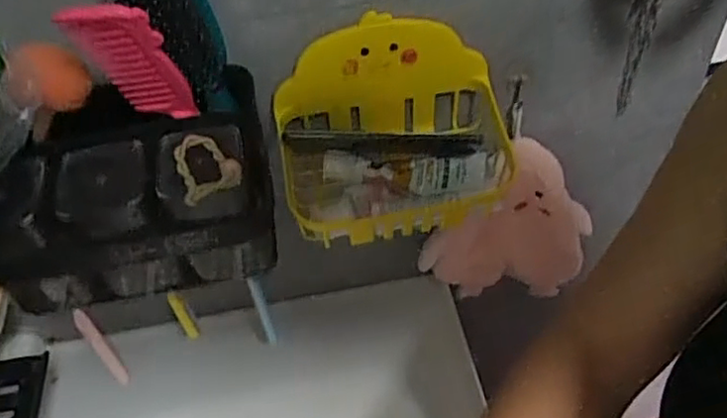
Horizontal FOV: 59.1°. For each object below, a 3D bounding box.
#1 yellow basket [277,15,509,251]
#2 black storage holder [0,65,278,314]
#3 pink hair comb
[{"bbox_3d":[0.034,-0.063,0.538,0.207,0.132,0.121,-9,47,-5],"label":"yellow basket"},{"bbox_3d":[-0.179,-0.018,0.513,0.210,0.138,0.144,-5,47,-2],"label":"black storage holder"},{"bbox_3d":[-0.151,-0.096,0.437,0.050,0.129,0.004,-11,68,5],"label":"pink hair comb"}]

